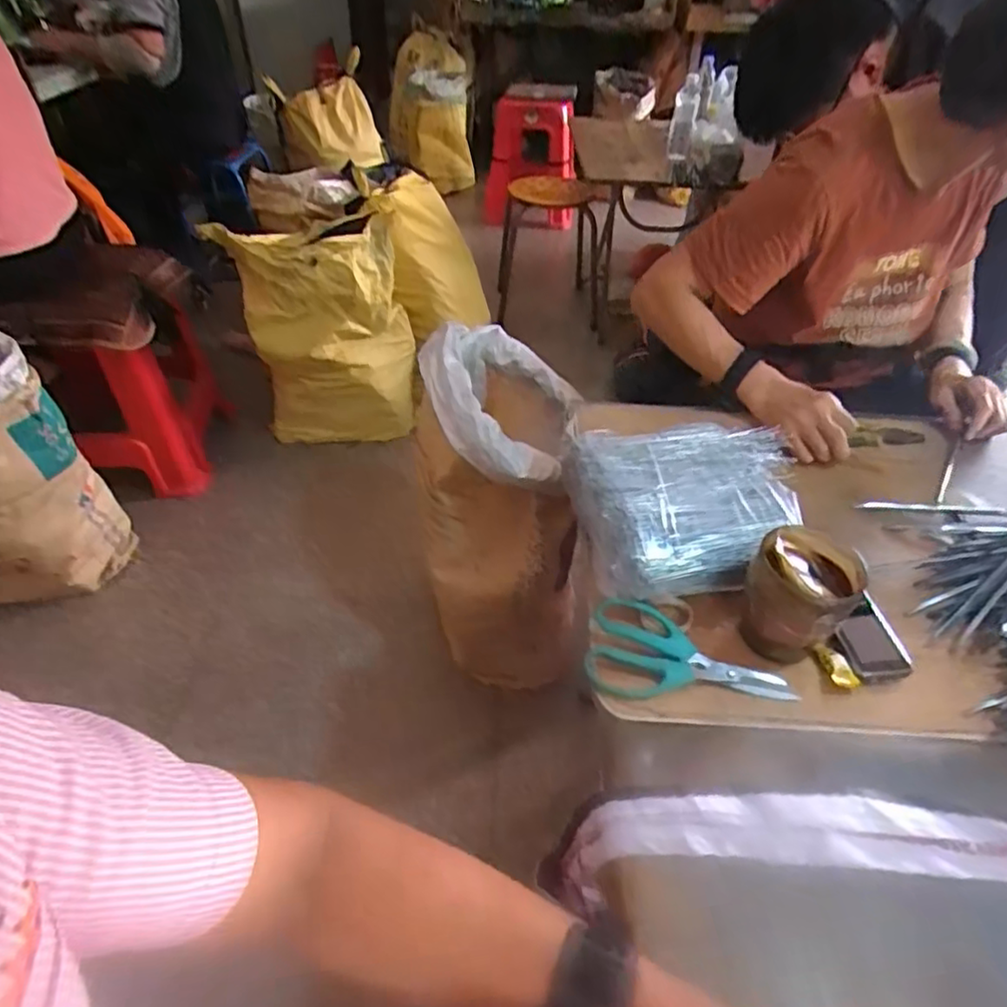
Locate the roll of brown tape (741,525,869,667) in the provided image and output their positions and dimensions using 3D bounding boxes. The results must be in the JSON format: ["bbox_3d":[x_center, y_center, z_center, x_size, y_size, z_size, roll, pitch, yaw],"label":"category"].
[{"bbox_3d":[0.267,0.088,0.595,0.085,0.117,0.097,32,51,29],"label":"roll of brown tape"}]

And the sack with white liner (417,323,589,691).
[{"bbox_3d":[-0.001,0.012,1.208,0.280,0.569,0.375,3,43,1],"label":"sack with white liner"}]

